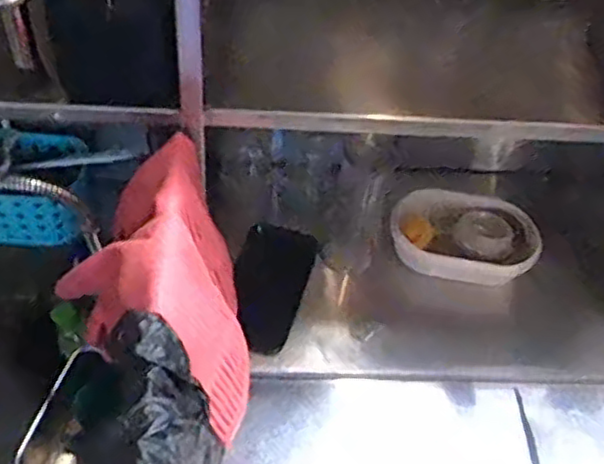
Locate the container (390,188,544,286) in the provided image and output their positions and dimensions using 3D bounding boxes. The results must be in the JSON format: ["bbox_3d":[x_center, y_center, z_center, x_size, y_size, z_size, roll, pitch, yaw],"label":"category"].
[{"bbox_3d":[0.198,0.004,0.855,0.178,0.059,0.107,15,52,5],"label":"container"}]

